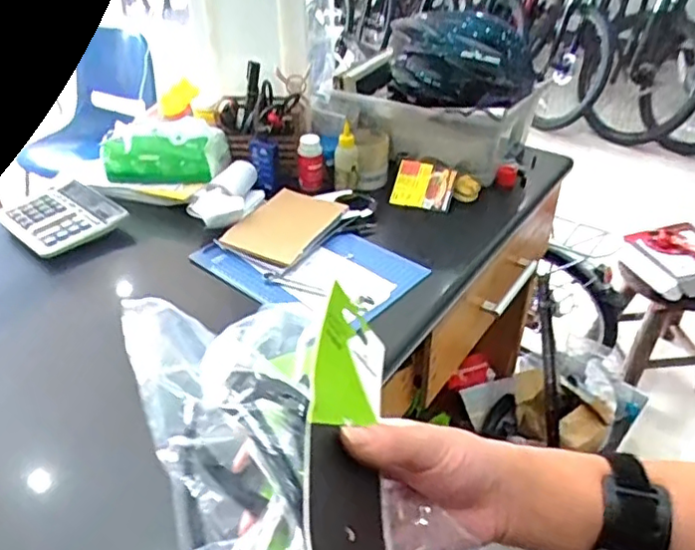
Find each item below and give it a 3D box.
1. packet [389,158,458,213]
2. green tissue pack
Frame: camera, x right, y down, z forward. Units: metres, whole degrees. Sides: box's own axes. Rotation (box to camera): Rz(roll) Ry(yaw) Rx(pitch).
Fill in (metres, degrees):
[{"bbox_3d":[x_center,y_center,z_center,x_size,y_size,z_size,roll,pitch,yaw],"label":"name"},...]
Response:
[{"bbox_3d":[0.137,-0.160,1.113,0.104,0.084,0.015,12,-6,8],"label":"packet"},{"bbox_3d":[-0.338,-0.218,1.109,0.229,0.093,0.083,4,36,6],"label":"green tissue pack"}]

